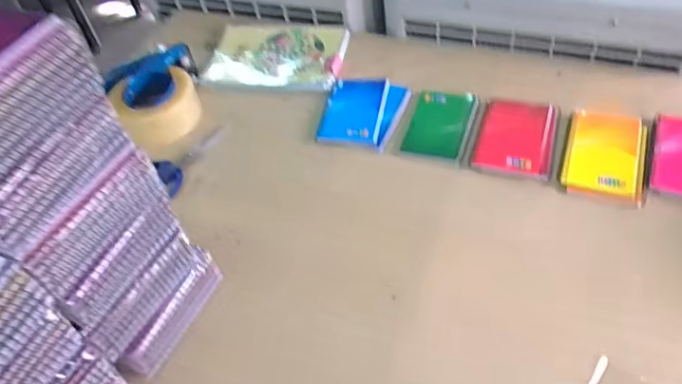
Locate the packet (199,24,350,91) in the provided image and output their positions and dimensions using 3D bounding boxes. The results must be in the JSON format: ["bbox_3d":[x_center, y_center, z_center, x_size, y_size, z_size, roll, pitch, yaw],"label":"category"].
[{"bbox_3d":[-0.106,-0.229,0.903,0.229,0.022,0.157,6,50,12],"label":"packet"}]

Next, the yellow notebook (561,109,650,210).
[{"bbox_3d":[0.328,-0.046,0.675,0.090,0.020,0.134,13,51,17],"label":"yellow notebook"}]

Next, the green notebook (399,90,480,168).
[{"bbox_3d":[0.138,-0.093,0.751,0.083,0.013,0.146,12,51,17],"label":"green notebook"}]

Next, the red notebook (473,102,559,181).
[{"bbox_3d":[0.230,-0.071,0.711,0.092,0.016,0.124,12,51,17],"label":"red notebook"}]

